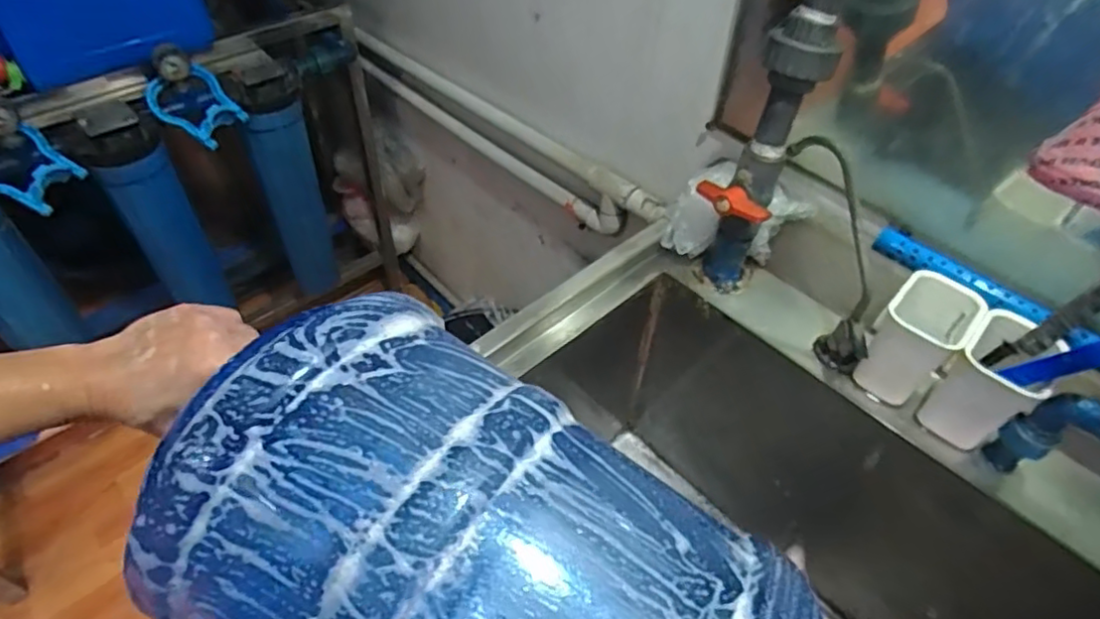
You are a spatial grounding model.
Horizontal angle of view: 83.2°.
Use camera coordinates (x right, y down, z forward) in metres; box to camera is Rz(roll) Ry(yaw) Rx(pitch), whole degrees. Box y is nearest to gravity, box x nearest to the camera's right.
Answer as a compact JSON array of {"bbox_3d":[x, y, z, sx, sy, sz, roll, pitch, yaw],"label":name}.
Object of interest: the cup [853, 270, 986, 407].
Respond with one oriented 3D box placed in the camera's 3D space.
[{"bbox_3d":[0.371,0.032,0.632,0.068,0.117,0.089,37,57,27],"label":"cup"}]

